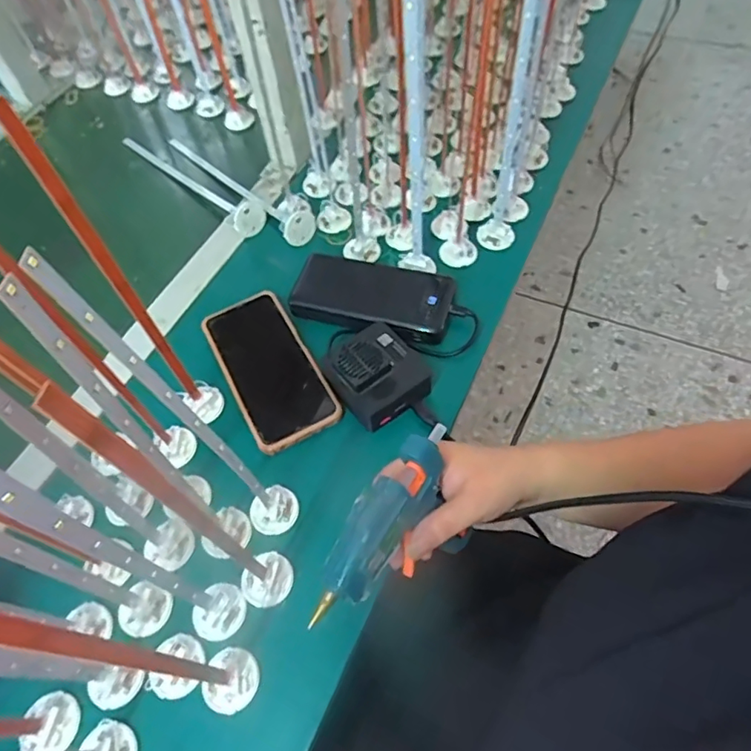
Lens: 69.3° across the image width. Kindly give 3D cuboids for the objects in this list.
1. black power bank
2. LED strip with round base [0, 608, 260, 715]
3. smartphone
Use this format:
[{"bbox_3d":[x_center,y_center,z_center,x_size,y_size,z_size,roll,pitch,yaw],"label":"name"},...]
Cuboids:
[{"bbox_3d":[-0.004,-0.080,0.550,0.158,0.027,0.079,12,60,13],"label":"black power bank"},{"bbox_3d":[-0.107,0.140,0.256,0.039,0.287,0.034,0,58,6],"label":"LED strip with round base"},{"bbox_3d":[-0.100,-0.008,0.512,0.080,0.013,0.162,-27,59,-11],"label":"smartphone"}]

